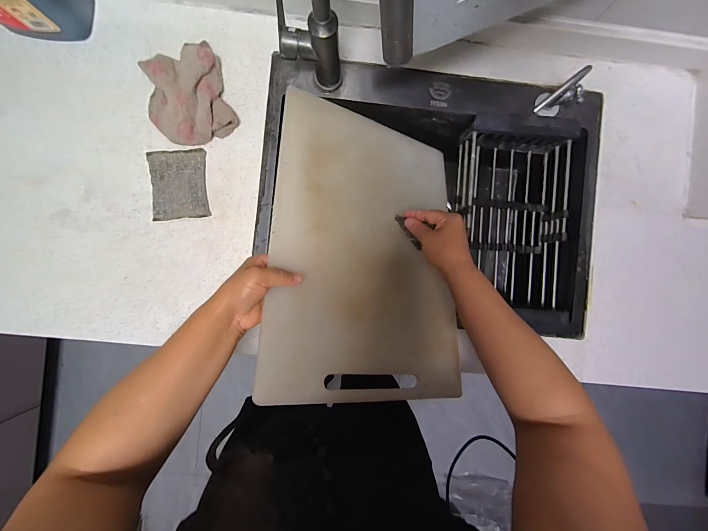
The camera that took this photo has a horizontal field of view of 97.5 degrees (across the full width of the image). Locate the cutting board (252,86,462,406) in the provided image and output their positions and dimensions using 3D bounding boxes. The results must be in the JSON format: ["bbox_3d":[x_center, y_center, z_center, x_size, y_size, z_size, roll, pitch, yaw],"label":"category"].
[{"bbox_3d":[0.032,-0.035,0.476,0.307,0.014,0.442,11,70,-27],"label":"cutting board"}]

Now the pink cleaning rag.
[{"bbox_3d":[-0.279,-0.285,0.508,0.133,0.050,0.162,-17,90,-2],"label":"pink cleaning rag"}]

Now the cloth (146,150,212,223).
[{"bbox_3d":[-0.292,-0.135,0.518,0.088,0.011,0.112,-5,90,-2],"label":"cloth"}]

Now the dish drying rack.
[{"bbox_3d":[0.299,-0.079,0.592,0.197,0.087,0.368,4,89,-2],"label":"dish drying rack"}]

